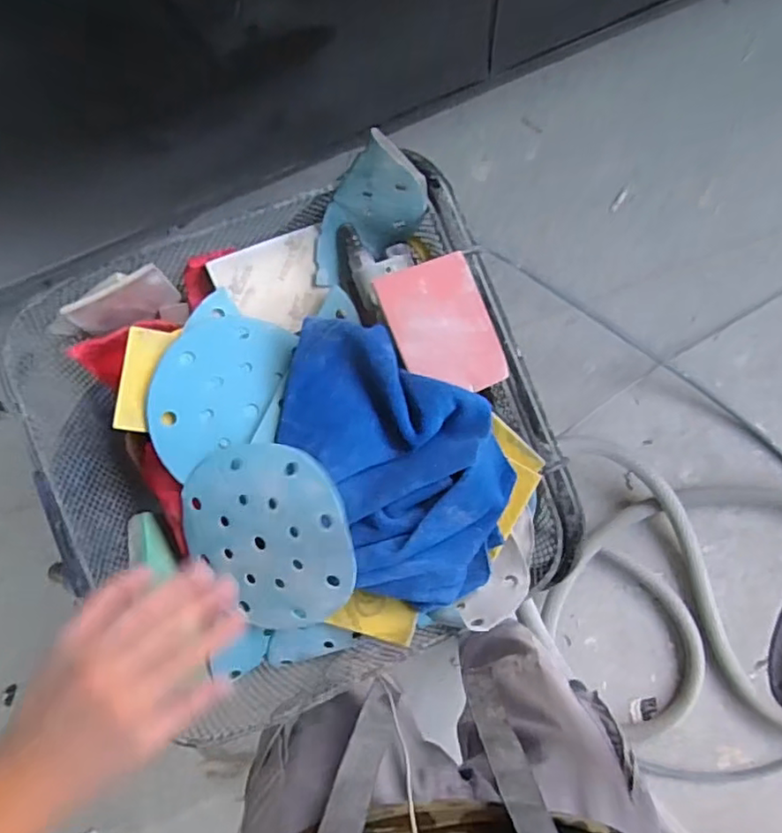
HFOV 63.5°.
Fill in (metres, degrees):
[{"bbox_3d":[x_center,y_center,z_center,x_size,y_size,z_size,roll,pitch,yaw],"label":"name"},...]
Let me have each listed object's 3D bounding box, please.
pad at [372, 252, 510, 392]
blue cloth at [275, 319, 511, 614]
[{"bbox_3d":[0.039,-0.064,0.465,0.075,0.006,0.100,-24,93,-16],"label":"pad"},{"bbox_3d":[0.006,0.028,0.460,0.138,0.050,0.228,-33,88,6],"label":"blue cloth"}]

